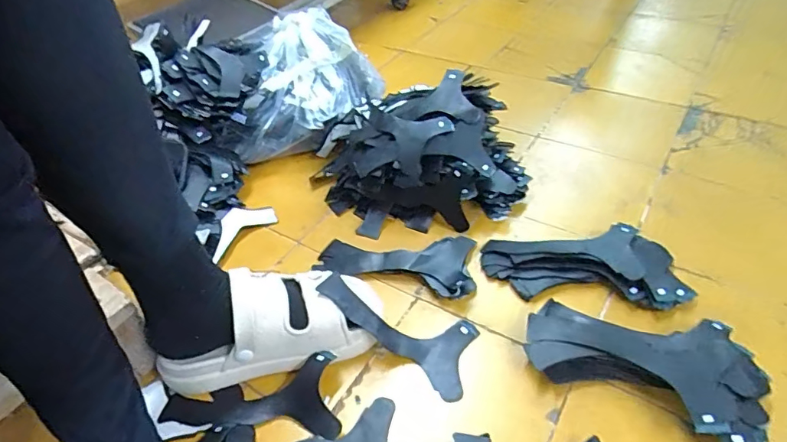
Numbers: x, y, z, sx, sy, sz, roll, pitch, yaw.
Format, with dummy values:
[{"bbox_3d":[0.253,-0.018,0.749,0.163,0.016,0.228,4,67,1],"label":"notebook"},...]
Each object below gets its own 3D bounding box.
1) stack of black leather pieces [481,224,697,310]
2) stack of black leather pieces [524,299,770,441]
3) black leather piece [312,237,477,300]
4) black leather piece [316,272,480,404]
[{"bbox_3d":[0.236,0.051,0.619,0.243,0.034,0.112,4,45,11],"label":"stack of black leather pieces"},{"bbox_3d":[0.260,0.138,0.515,0.224,0.043,0.133,22,51,27],"label":"stack of black leather pieces"},{"bbox_3d":[0.007,0.046,0.666,0.213,0.025,0.096,10,46,17],"label":"black leather piece"},{"bbox_3d":[-0.001,0.123,0.559,0.186,0.026,0.091,29,50,0],"label":"black leather piece"}]

